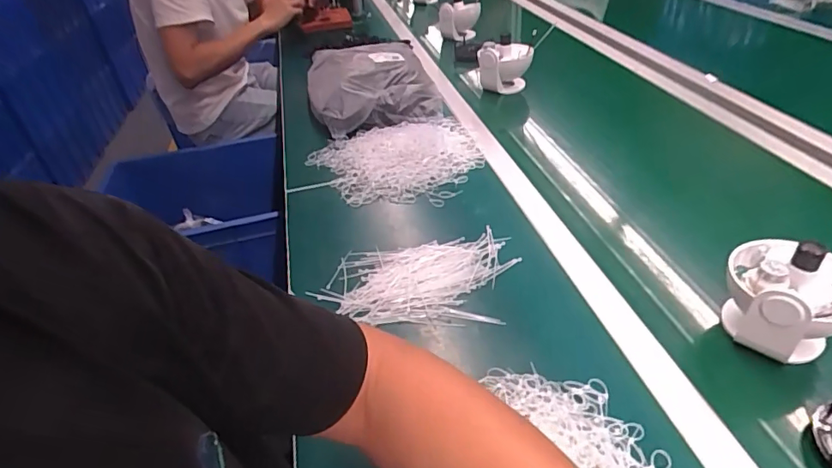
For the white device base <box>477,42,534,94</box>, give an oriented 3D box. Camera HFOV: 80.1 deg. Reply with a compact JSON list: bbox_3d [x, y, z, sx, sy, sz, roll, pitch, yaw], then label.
[{"bbox_3d":[0.203,-0.360,1.102,0.122,0.116,0.075,-4,38,2],"label":"white device base"}]

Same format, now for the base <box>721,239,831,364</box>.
[{"bbox_3d":[0.379,0.064,0.506,0.111,0.107,0.115,-31,45,-29],"label":"base"}]

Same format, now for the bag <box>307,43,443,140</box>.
[{"bbox_3d":[-0.100,-0.320,1.066,0.246,0.101,0.305,-13,39,-10],"label":"bag"}]

